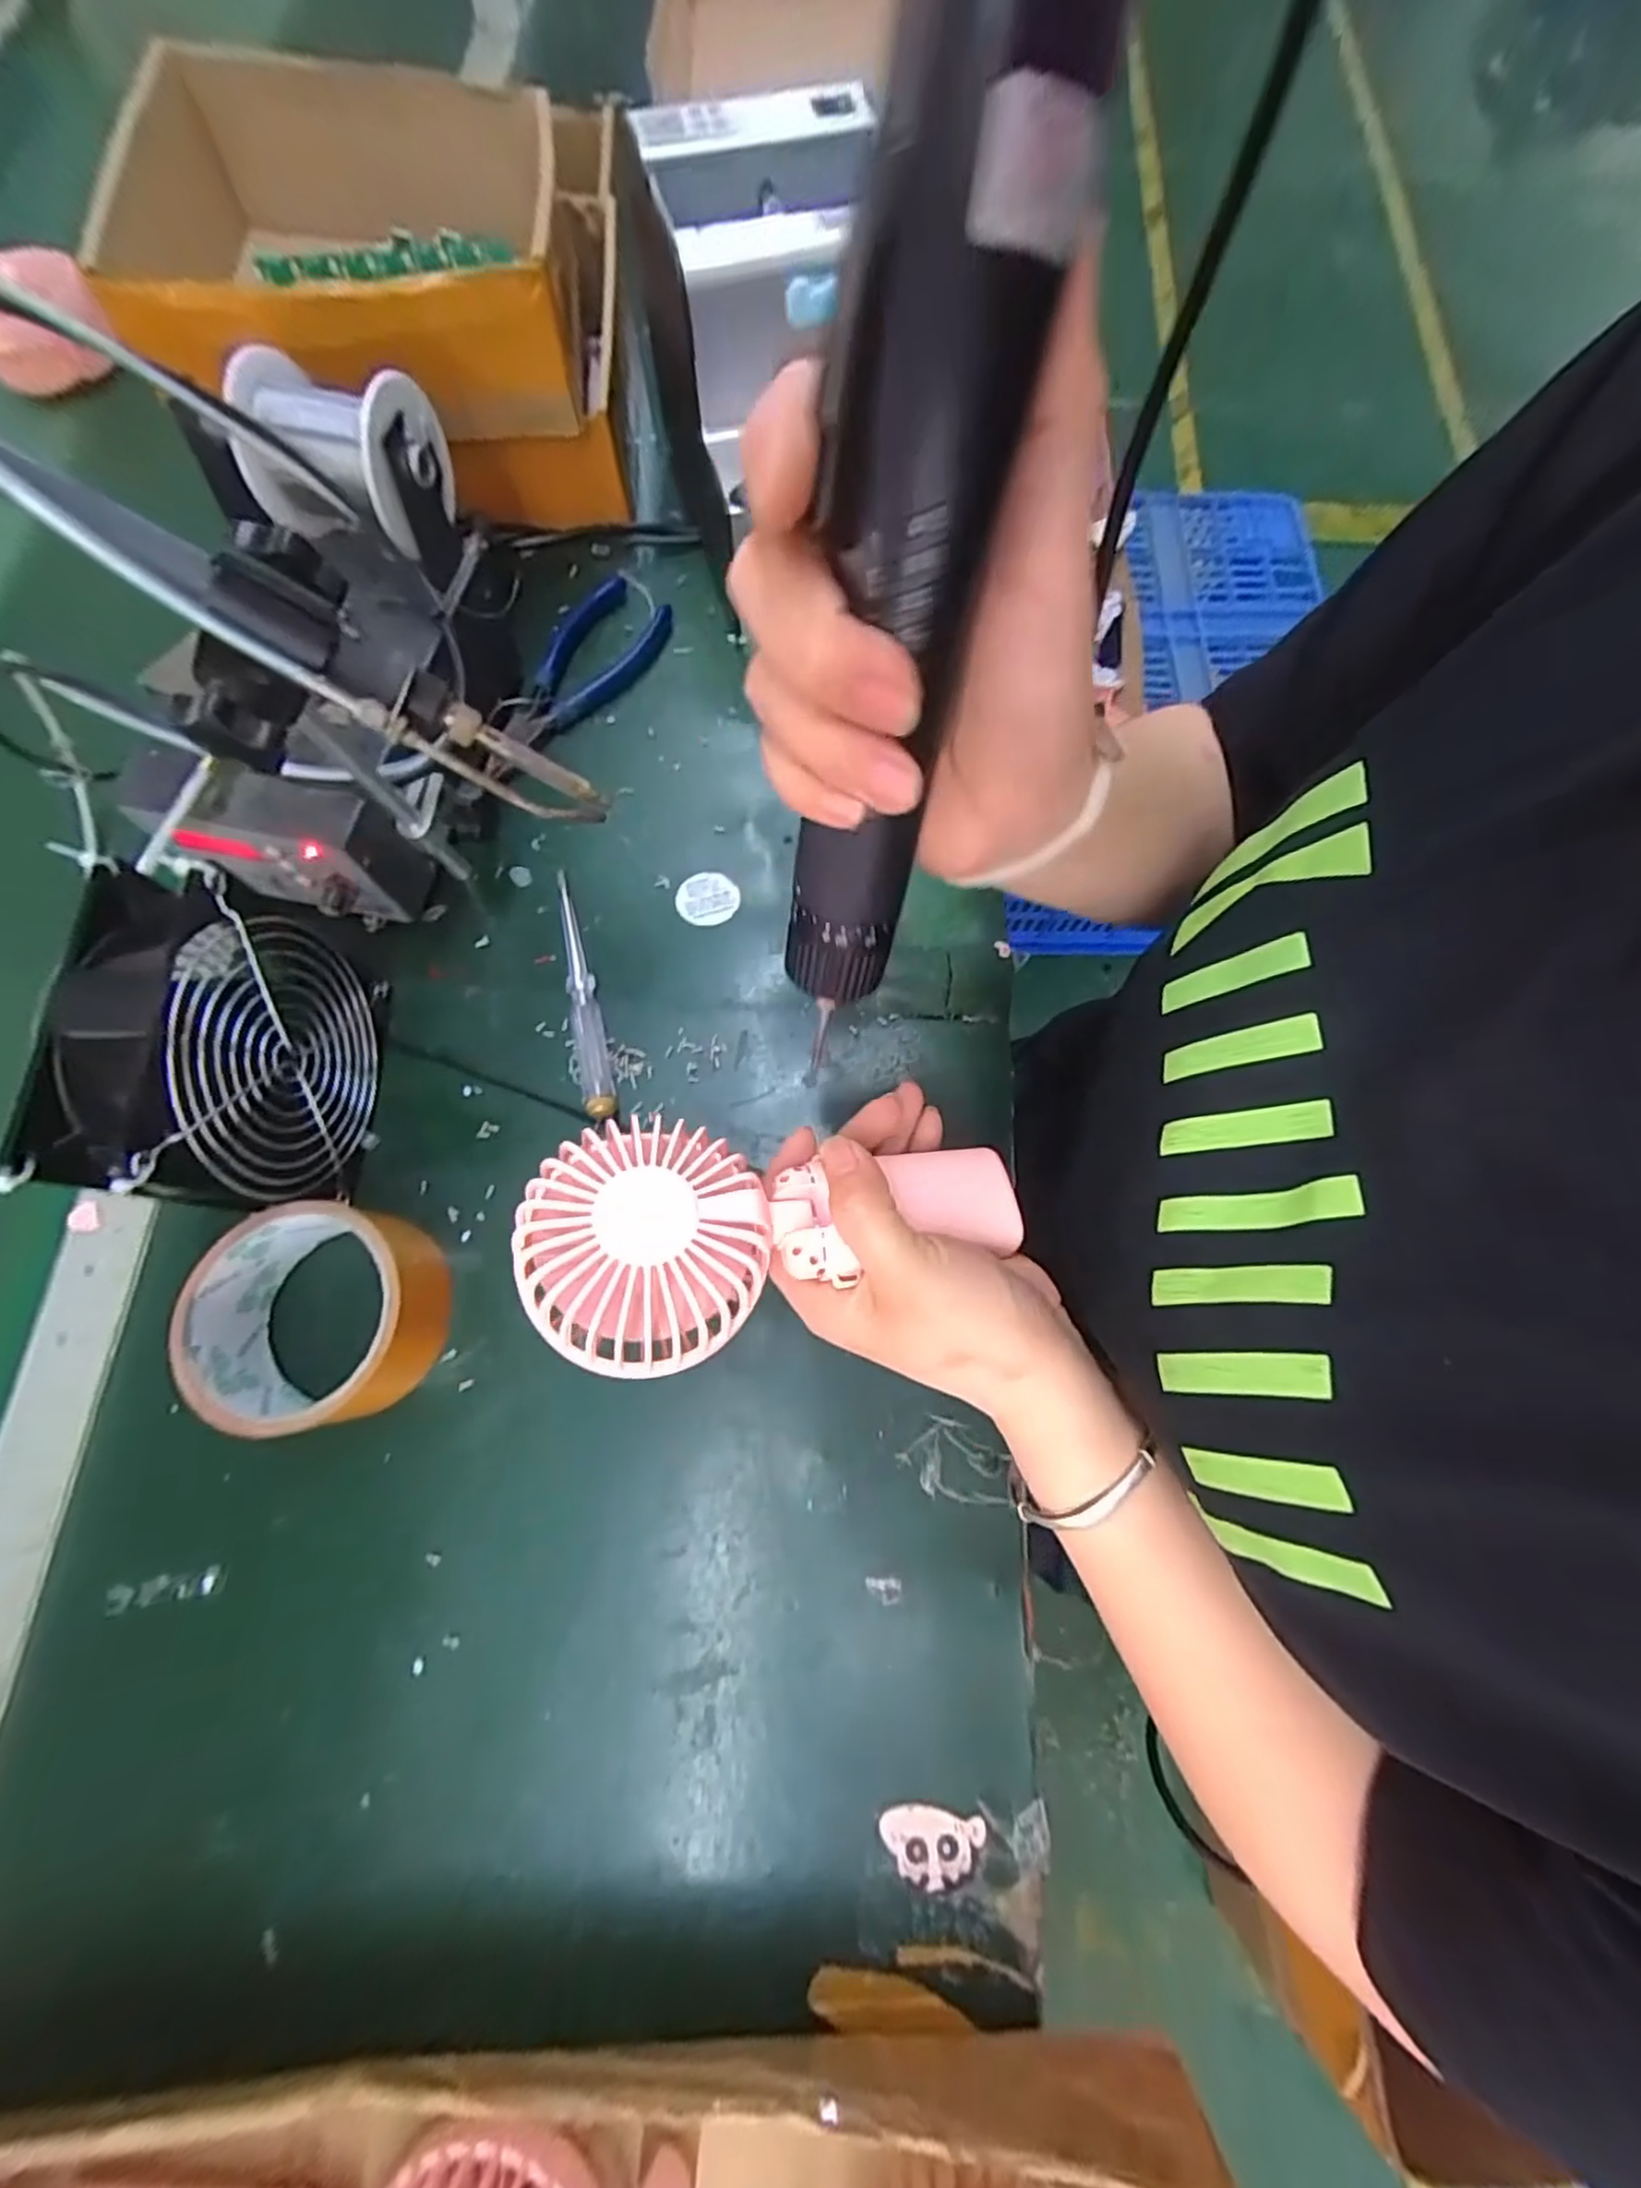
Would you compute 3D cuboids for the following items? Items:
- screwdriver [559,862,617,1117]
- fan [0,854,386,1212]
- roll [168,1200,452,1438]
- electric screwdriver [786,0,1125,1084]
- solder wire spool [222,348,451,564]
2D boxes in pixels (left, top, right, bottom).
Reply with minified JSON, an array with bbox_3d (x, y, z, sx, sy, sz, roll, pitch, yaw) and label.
[{"bbox_3d":[-0.124,-0.052,0.369,0.017,0.015,0.138,-14,75,-5],"label":"screwdriver"},{"bbox_3d":[-0.240,-0.014,0.303,0.057,0.116,0.122,2,74,-1],"label":"fan"},{"bbox_3d":[-0.214,0.093,0.309,0.086,0.046,0.087,0,74,-1],"label":"roll"},{"bbox_3d":[0.016,-0.103,0.172,0.036,0.210,0.032,11,44,2],"label":"electric screwdriver"},{"bbox_3d":[-0.216,-0.288,0.327,0.076,0.053,0.068,7,75,3],"label":"solder wire spool"}]

